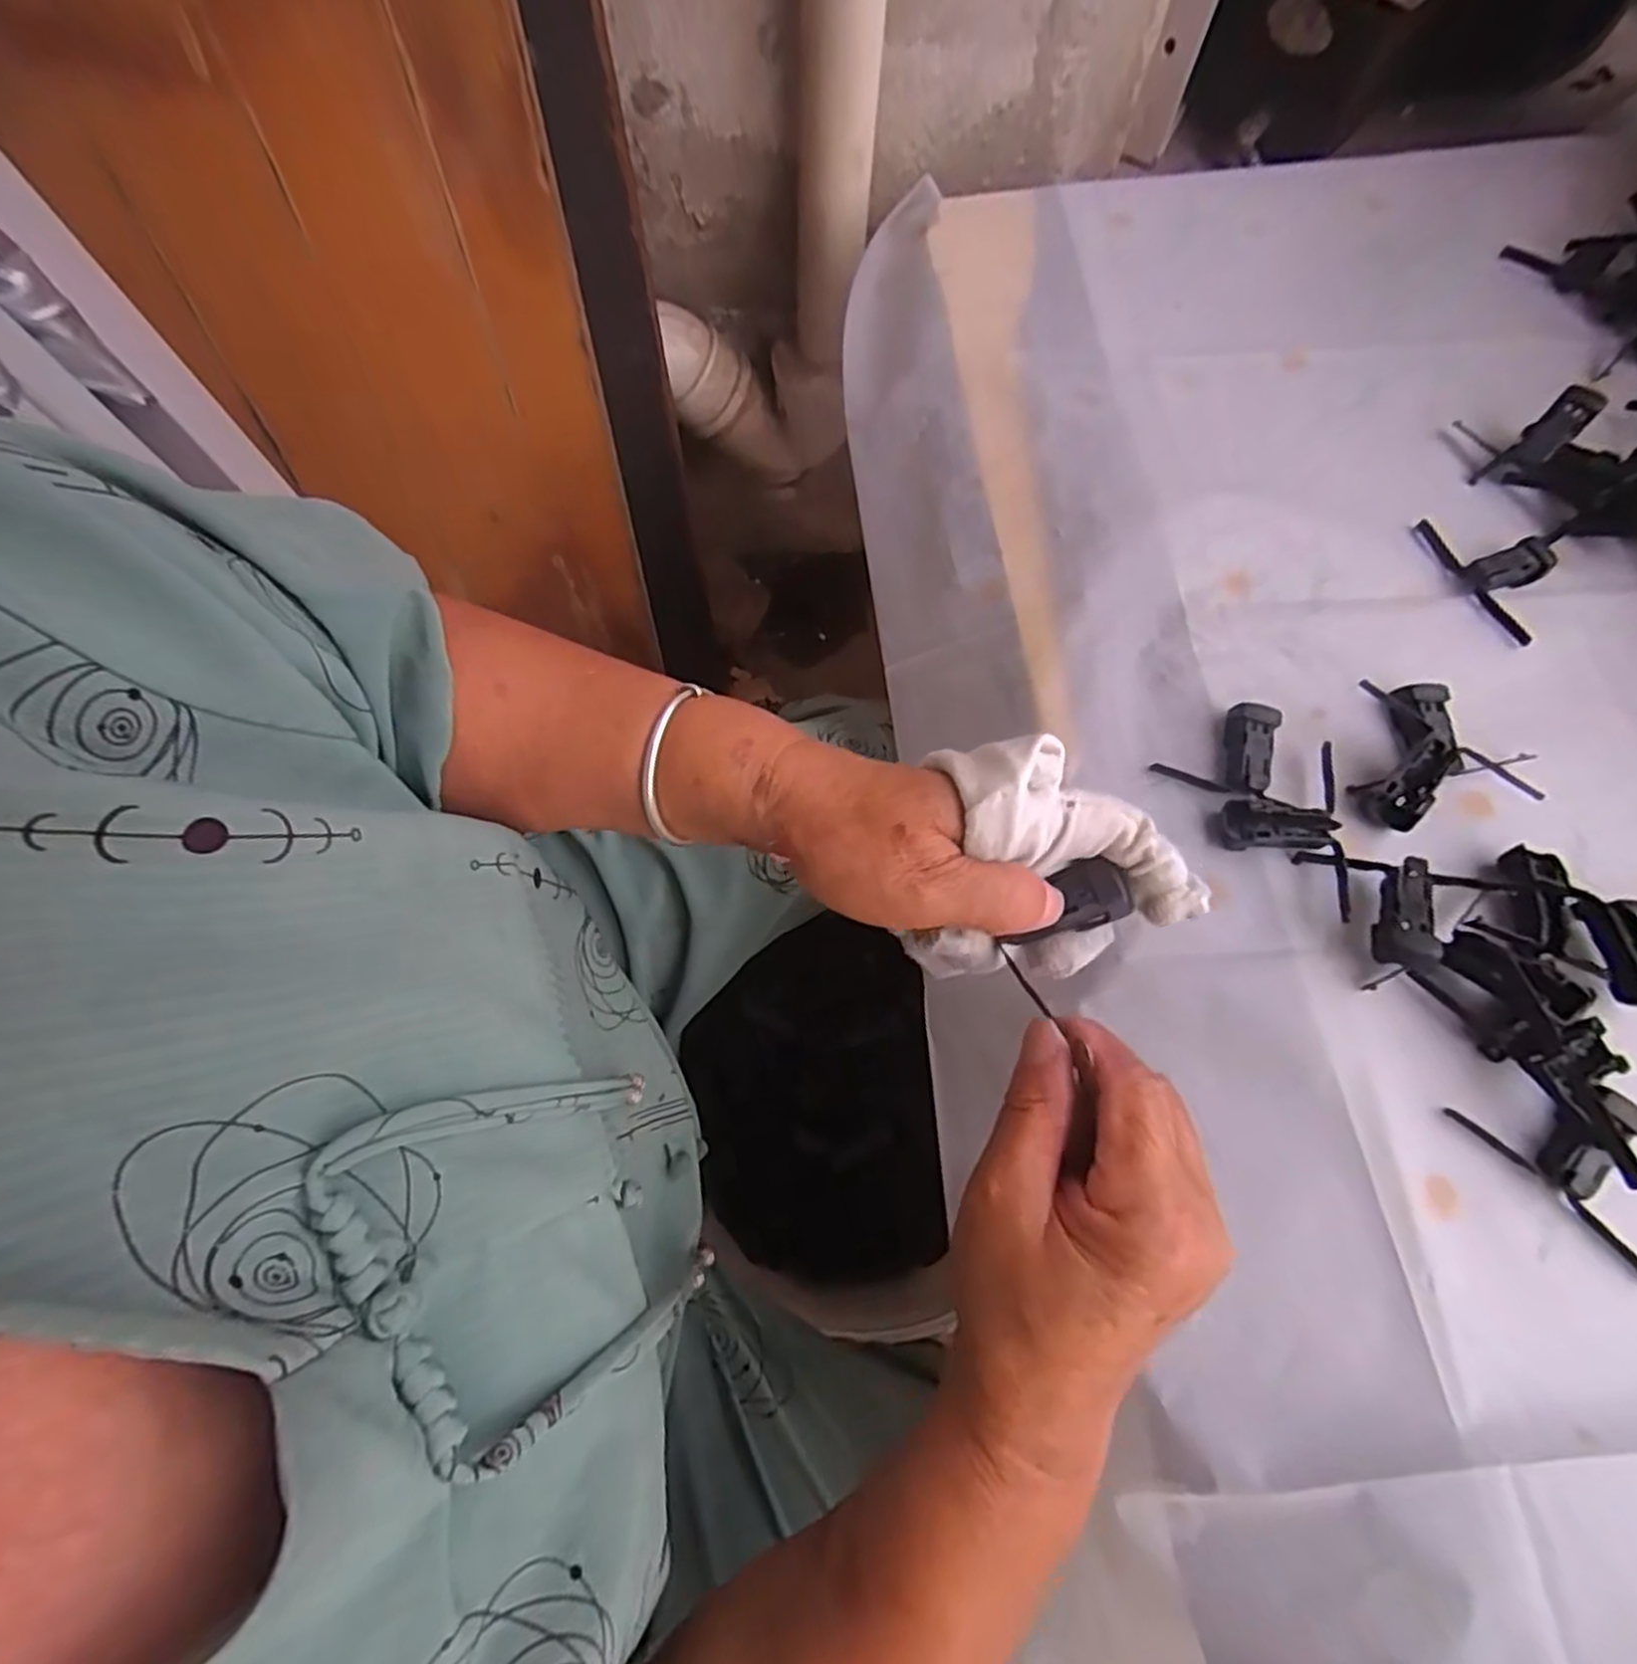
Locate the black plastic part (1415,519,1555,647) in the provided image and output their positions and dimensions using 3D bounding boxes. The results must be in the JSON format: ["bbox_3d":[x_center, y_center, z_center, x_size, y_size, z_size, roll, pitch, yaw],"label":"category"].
[{"bbox_3d":[0.358,-0.140,0.406,0.048,0.010,0.081,-25,71,-10],"label":"black plastic part"}]

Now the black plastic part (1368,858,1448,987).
[{"bbox_3d":[0.245,0.038,0.328,0.020,0.025,0.057,19,70,7],"label":"black plastic part"}]

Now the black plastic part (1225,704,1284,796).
[{"bbox_3d":[0.202,-0.038,0.365,0.020,0.014,0.045,16,70,6],"label":"black plastic part"}]

